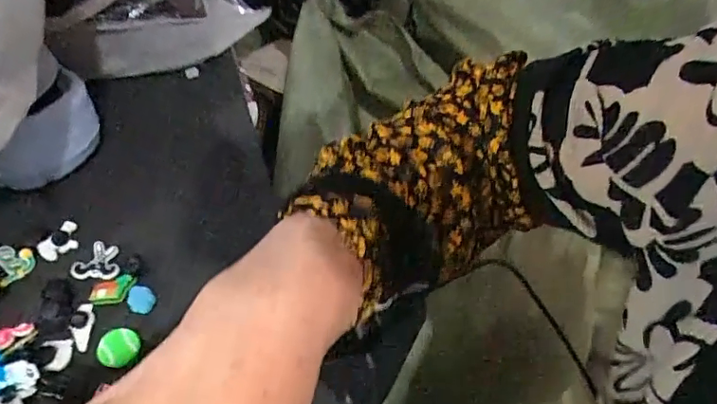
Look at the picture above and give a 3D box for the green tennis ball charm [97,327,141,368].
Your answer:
[{"bbox_3d":[-0.145,0.088,0.324,0.024,0.004,0.022,6,58,-9],"label":"green tennis ball charm"}]

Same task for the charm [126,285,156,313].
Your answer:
[{"bbox_3d":[-0.141,0.063,0.347,0.016,0.005,0.022,-28,53,-26],"label":"charm"}]

